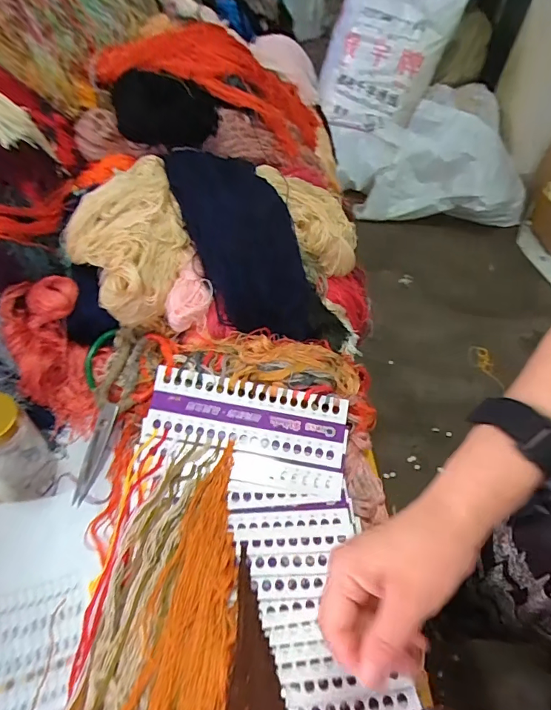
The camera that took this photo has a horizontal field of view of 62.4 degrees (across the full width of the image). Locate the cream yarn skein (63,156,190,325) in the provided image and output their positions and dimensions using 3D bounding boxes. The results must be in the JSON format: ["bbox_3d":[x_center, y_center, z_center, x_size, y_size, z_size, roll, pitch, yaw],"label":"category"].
[{"bbox_3d":[-0.181,-0.136,0.583,0.143,0.135,0.150,-25,59,-19],"label":"cream yarn skein"}]

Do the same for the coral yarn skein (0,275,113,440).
[{"bbox_3d":[-0.279,0.001,0.595,0.103,0.057,0.202,-18,100,-16],"label":"coral yarn skein"}]

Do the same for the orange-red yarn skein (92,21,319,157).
[{"bbox_3d":[-0.081,-0.441,0.726,0.361,0.124,0.167,16,53,-13],"label":"orange-red yarn skein"}]

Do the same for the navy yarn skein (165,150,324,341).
[{"bbox_3d":[-0.030,-0.130,0.602,0.145,0.291,0.105,-25,21,-26],"label":"navy yarn skein"}]

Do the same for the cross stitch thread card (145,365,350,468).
[{"bbox_3d":[-0.032,0.075,0.562,0.239,0.009,0.083,10,74,0],"label":"cross stitch thread card"}]

